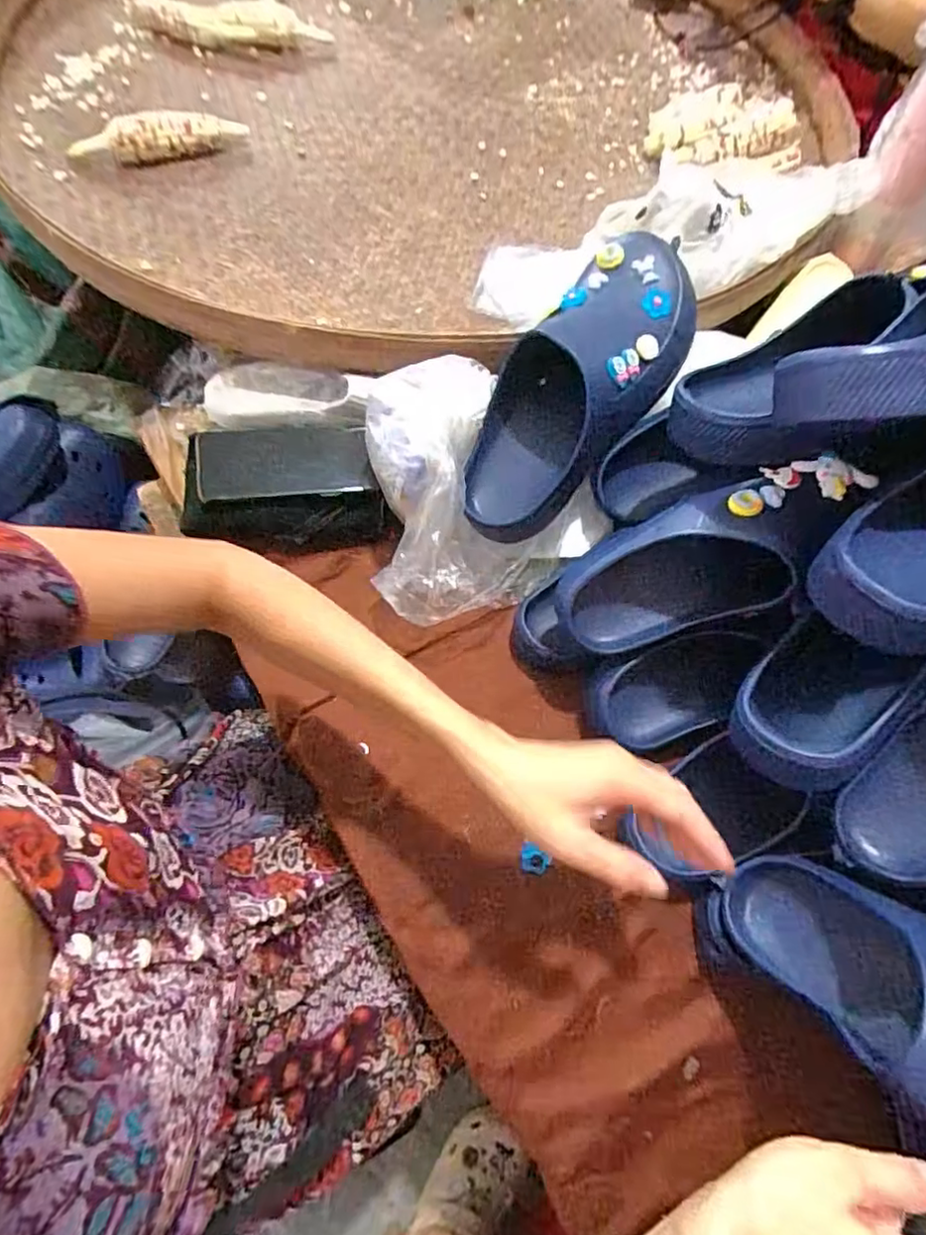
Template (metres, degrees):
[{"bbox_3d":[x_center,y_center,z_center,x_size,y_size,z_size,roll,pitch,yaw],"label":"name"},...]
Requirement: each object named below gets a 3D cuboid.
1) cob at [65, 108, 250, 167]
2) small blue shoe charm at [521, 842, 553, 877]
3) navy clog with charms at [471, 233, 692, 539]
[{"bbox_3d":[-0.405,-0.641,0.821,0.230,0.040,0.041,-14,67,-9],"label":"cob"},{"bbox_3d":[0.060,0.201,0.512,0.024,0.005,0.022,6,65,0],"label":"small blue shoe charm"},{"bbox_3d":[0.104,-0.204,0.553,0.113,0.086,0.294,35,95,13],"label":"navy clog with charms"}]

